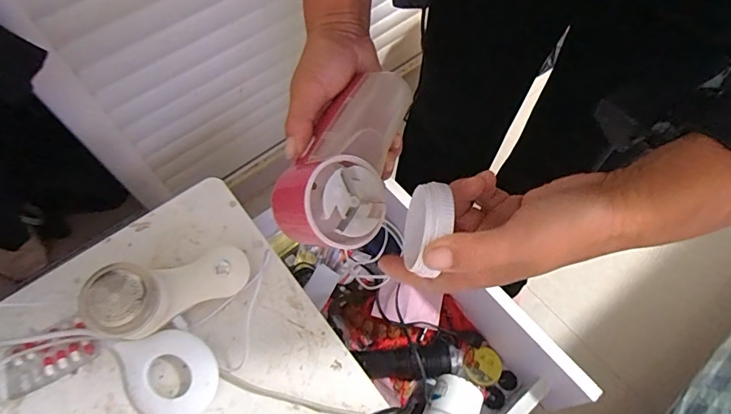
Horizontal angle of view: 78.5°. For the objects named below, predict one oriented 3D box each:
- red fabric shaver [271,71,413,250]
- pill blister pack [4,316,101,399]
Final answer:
[{"bbox_3d":[-0.014,-0.035,0.297,0.074,0.045,0.133,16,61,8],"label":"red fabric shaver"},{"bbox_3d":[-0.311,0.145,0.441,0.082,0.010,0.051,-27,66,-13],"label":"pill blister pack"}]

